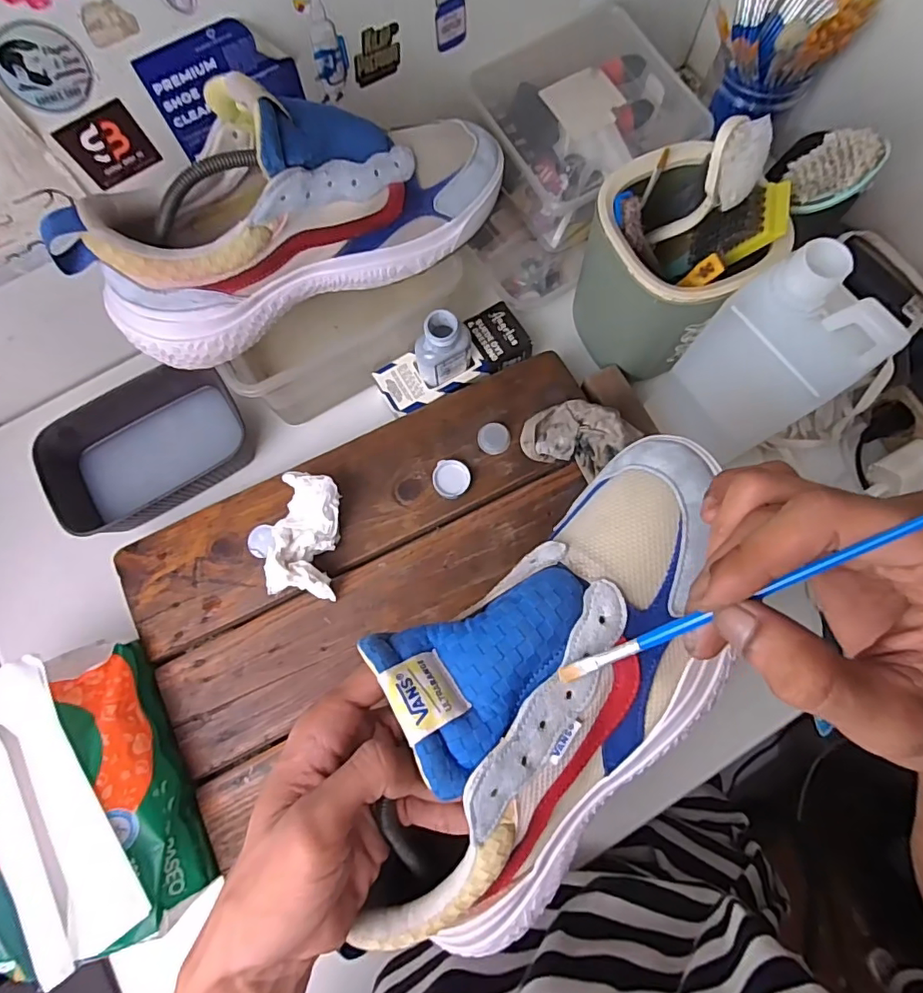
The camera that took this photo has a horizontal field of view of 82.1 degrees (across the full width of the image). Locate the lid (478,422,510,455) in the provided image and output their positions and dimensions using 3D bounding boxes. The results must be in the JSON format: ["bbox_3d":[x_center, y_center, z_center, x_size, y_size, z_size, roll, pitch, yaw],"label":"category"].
[{"bbox_3d":[0.027,-0.049,0.446,0.026,0.005,0.027,0,76,1],"label":"lid"}]

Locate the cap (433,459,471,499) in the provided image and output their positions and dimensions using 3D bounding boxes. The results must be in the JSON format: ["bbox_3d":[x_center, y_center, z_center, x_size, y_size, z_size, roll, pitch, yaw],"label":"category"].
[{"bbox_3d":[-0.008,-0.014,0.439,0.030,0.009,0.032,0,76,1],"label":"cap"}]

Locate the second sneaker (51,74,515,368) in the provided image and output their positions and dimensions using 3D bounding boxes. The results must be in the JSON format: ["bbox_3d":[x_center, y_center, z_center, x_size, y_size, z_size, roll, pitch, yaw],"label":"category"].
[{"bbox_3d":[-0.108,-0.201,0.352,0.293,0.118,0.091,-28,77,-6],"label":"second sneaker"}]

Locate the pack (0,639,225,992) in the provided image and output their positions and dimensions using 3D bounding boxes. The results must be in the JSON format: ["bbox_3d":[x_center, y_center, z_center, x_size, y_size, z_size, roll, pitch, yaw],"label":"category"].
[{"bbox_3d":[-0.269,0.208,0.357,0.132,0.078,0.193,-29,77,-6],"label":"pack"}]

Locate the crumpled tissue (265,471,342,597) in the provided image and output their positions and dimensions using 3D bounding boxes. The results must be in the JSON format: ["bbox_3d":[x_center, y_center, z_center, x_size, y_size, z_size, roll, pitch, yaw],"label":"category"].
[{"bbox_3d":[-0.123,0.031,0.415,0.050,0.047,0.091,4,76,2],"label":"crumpled tissue"}]

